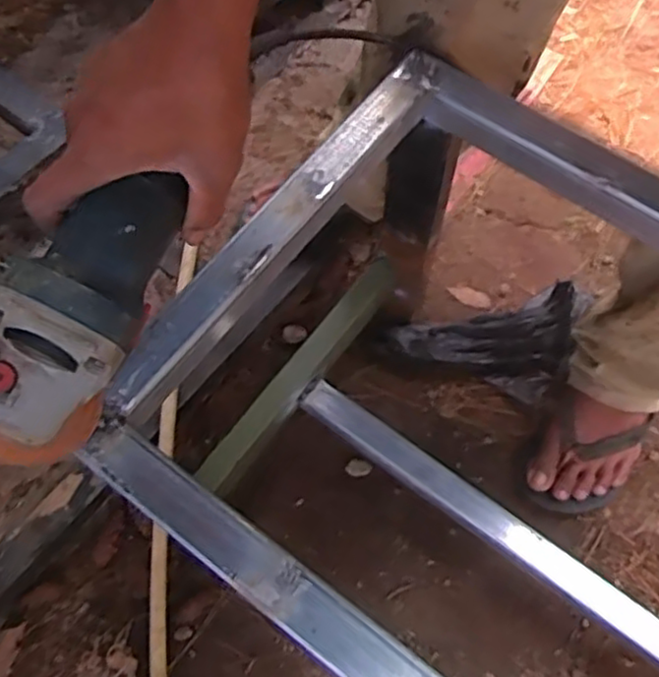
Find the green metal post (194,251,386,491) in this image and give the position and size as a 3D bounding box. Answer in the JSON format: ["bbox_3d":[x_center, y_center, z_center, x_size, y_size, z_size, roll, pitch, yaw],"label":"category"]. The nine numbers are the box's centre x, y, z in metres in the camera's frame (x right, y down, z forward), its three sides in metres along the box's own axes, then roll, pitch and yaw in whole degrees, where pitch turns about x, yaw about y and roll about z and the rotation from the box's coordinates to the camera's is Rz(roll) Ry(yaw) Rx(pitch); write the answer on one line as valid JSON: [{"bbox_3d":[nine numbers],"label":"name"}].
[{"bbox_3d":[-0.030,0.037,0.757,0.033,0.038,0.312,35,68,14],"label":"green metal post"}]

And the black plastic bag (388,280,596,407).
[{"bbox_3d":[0.199,-0.019,0.859,0.214,0.069,0.134,24,66,9],"label":"black plastic bag"}]

